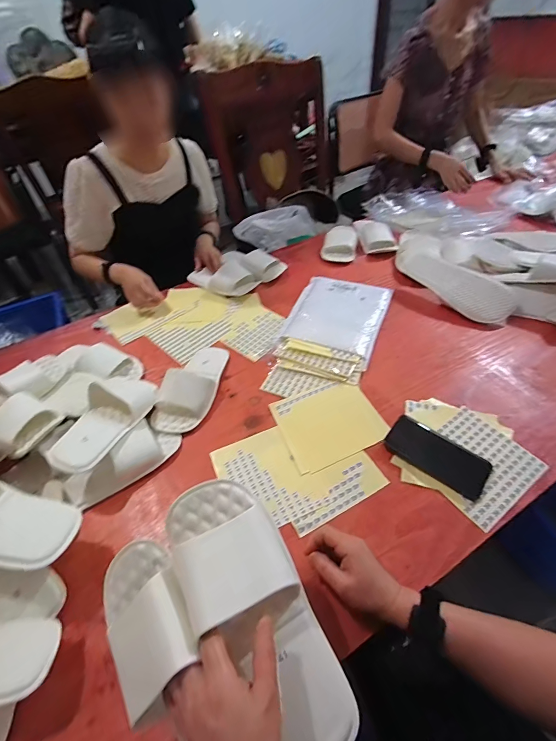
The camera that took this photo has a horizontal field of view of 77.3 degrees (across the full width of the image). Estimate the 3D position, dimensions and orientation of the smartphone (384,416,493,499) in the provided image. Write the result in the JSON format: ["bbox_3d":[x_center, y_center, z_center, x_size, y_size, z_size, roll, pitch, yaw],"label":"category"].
[{"bbox_3d":[0.268,0.141,0.587,0.161,0.008,0.078,30,56,30],"label":"smartphone"}]

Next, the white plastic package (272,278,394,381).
[{"bbox_3d":[0.131,-0.119,0.837,0.218,0.023,0.348,15,49,19],"label":"white plastic package"}]

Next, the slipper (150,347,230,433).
[{"bbox_3d":[-0.169,0.018,0.707,0.095,0.065,0.235,9,48,14],"label":"slipper"}]

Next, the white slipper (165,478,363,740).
[{"bbox_3d":[-0.017,0.237,0.348,0.107,0.053,0.265,-30,77,-21],"label":"white slipper"}]

